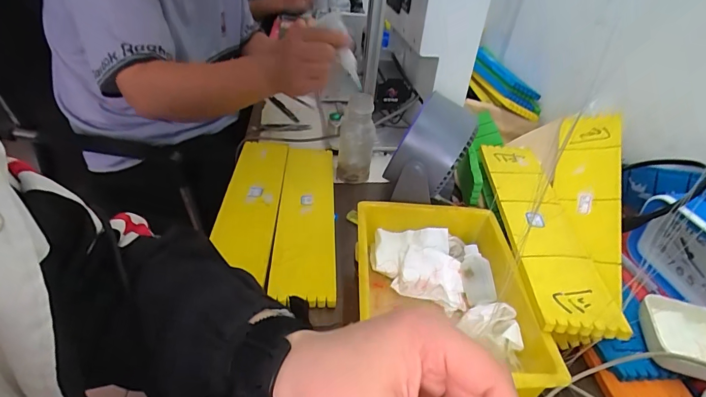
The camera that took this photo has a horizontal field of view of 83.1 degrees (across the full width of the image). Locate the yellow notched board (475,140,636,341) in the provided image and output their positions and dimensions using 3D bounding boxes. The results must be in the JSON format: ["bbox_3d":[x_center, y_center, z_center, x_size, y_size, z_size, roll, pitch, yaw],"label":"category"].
[{"bbox_3d":[0.235,0.023,0.511,0.085,0.013,0.352,5,36,3],"label":"yellow notched board"}]

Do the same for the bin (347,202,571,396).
[{"bbox_3d":[0.092,0.104,0.445,0.177,0.069,0.246,3,36,-3],"label":"bin"}]

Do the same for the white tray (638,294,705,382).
[{"bbox_3d":[0.351,0.145,0.417,0.090,0.031,0.075,15,37,12],"label":"white tray"}]

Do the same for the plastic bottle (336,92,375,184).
[{"bbox_3d":[0.006,-0.102,0.672,0.057,0.138,0.061,6,36,2],"label":"plastic bottle"}]

